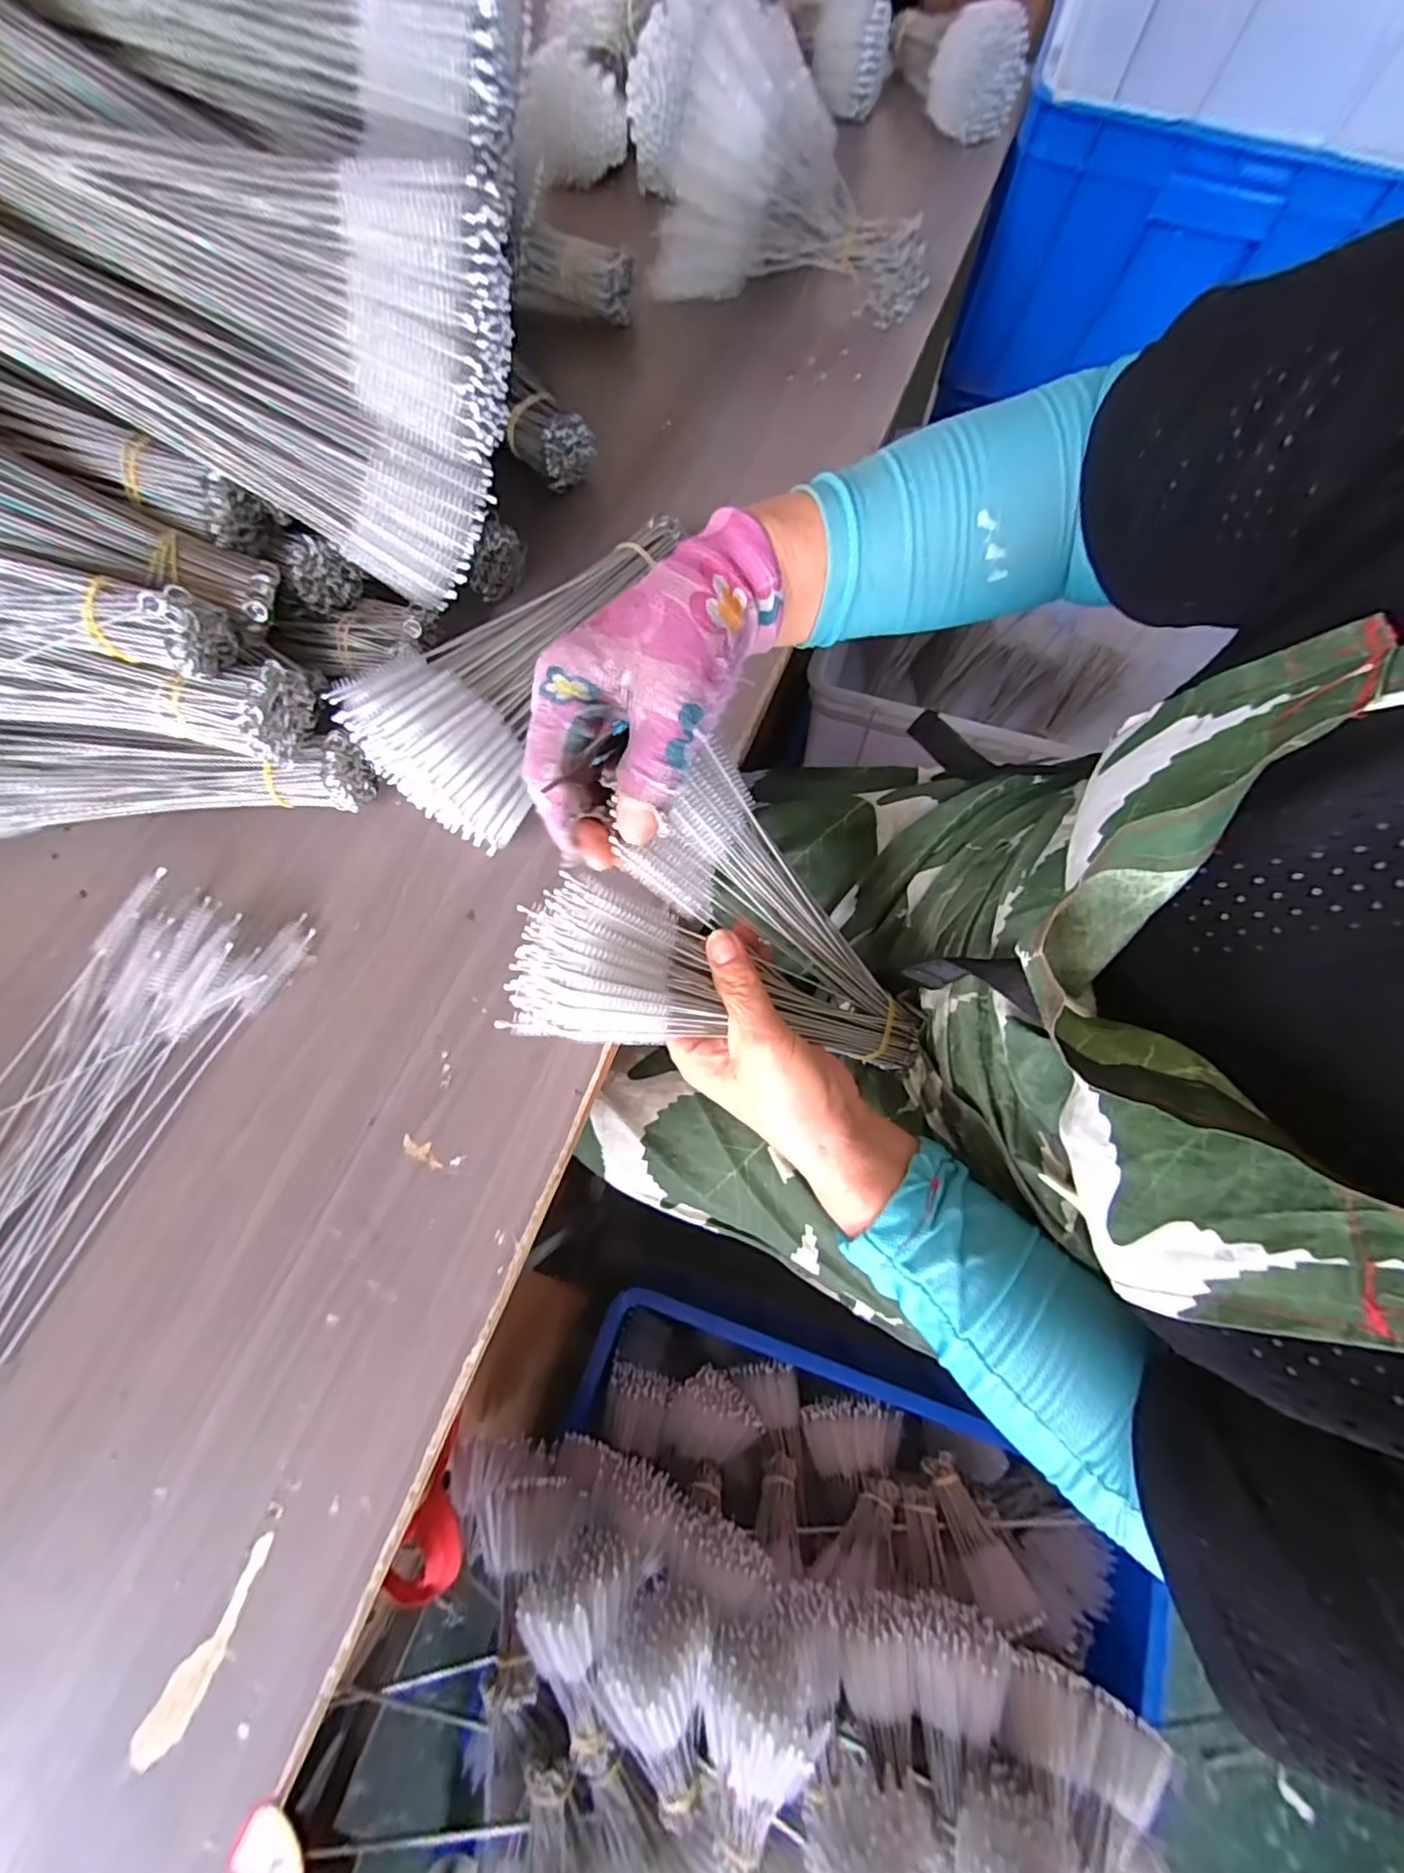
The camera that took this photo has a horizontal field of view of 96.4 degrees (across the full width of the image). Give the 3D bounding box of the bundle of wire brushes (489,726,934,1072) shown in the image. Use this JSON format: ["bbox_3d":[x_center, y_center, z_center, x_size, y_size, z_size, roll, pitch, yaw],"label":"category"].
[{"bbox_3d":[0.019,0.029,0.339,0.219,0.060,0.135,43,70,-31],"label":"bundle of wire brushes"}]

